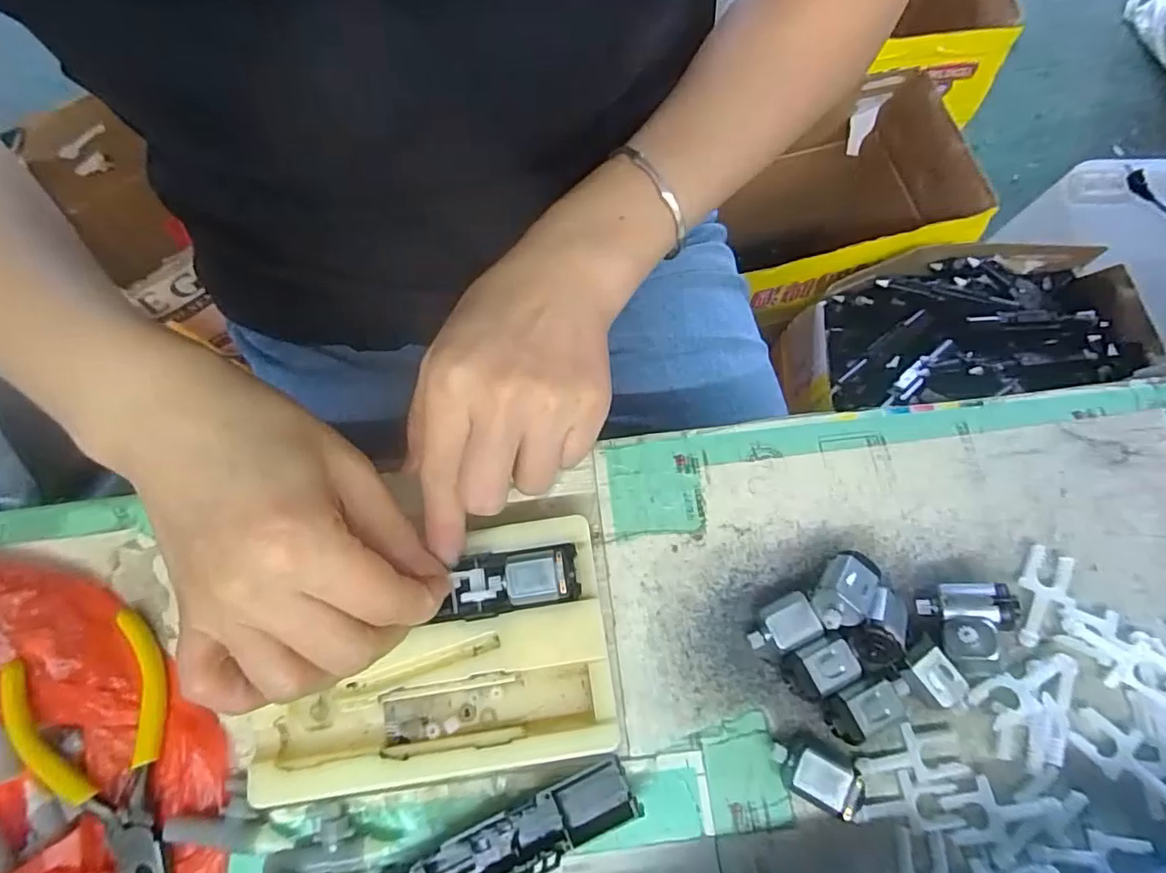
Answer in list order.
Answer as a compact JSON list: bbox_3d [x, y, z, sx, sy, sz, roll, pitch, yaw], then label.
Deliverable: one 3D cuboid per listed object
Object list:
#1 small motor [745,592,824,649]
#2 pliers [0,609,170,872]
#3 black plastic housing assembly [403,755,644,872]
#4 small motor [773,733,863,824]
[{"bbox_3d":[0.080,0.077,0.241,0.026,0.016,0.018,-24,74,-5],"label":"small motor"},{"bbox_3d":[-0.184,0.129,0.228,0.047,0.014,0.111,-29,74,-7],"label":"pliers"},{"bbox_3d":[-0.037,0.157,0.220,0.118,0.011,0.023,-24,74,-5],"label":"black plastic housing assembly"},{"bbox_3d":[0.088,0.127,0.225,0.031,0.015,0.019,27,76,10],"label":"small motor"}]

